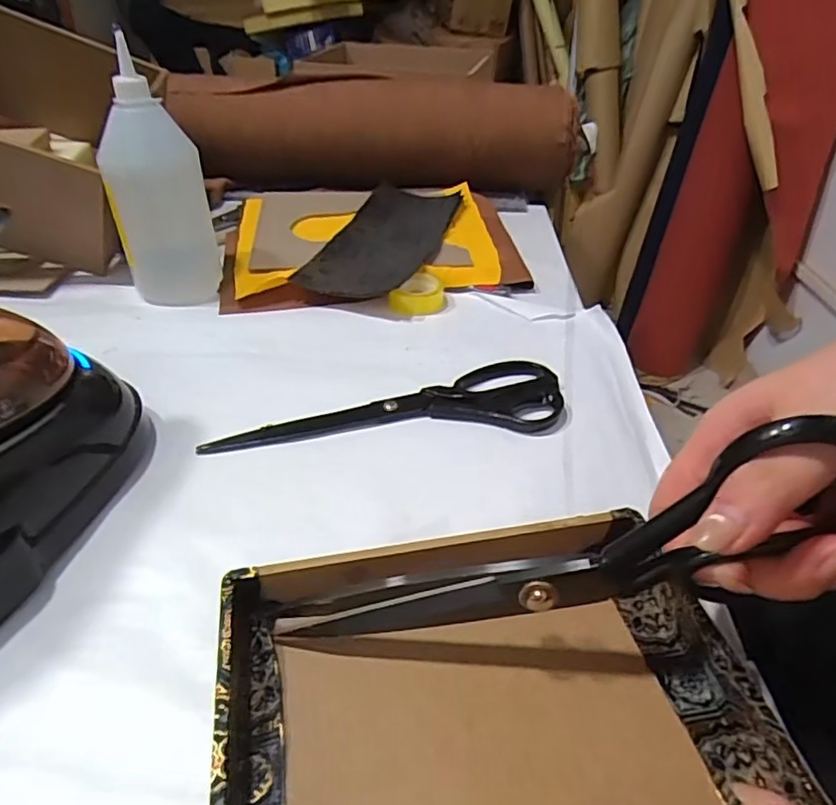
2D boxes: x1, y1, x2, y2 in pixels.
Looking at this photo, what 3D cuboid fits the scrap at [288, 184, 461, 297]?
[{"bbox_3d":[-0.031,-0.162,0.604,0.105,0.029,0.238,10,39,10],"label":"scrap"}]

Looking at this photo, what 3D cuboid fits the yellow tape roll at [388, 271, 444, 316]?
[{"bbox_3d":[-0.001,-0.097,0.527,0.045,0.024,0.045,1,38,-1],"label":"yellow tape roll"}]

